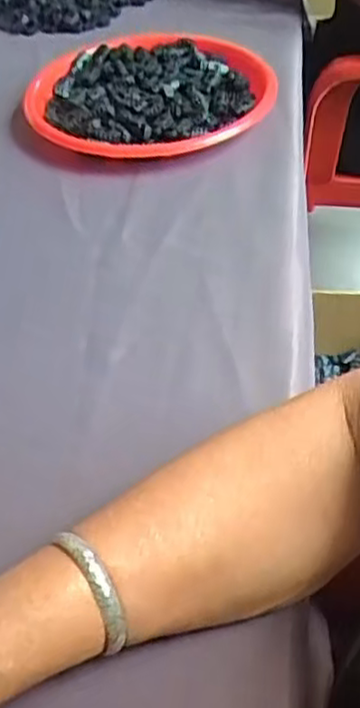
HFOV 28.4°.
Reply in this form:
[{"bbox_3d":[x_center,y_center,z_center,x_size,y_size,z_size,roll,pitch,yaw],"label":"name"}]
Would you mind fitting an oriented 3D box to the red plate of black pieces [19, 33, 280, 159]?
[{"bbox_3d":[-0.031,-0.239,0.650,0.204,0.030,0.205,-2,46,2],"label":"red plate of black pieces"}]

